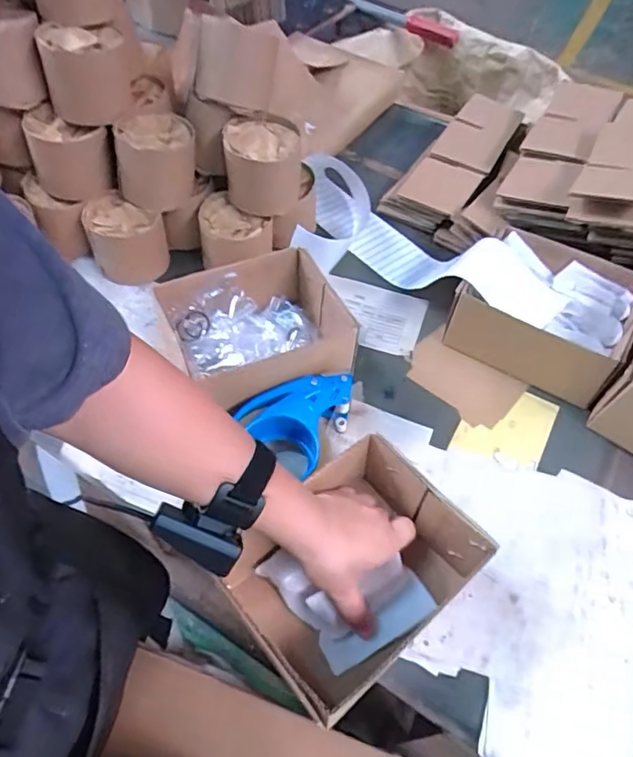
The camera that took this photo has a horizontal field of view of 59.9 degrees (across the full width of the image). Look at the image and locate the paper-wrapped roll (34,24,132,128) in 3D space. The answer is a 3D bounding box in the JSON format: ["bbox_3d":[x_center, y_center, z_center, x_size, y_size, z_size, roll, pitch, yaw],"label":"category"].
[{"bbox_3d":[-0.269,-0.358,0.650,0.093,0.076,0.090,-12,57,-12],"label":"paper-wrapped roll"}]

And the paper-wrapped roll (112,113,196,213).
[{"bbox_3d":[-0.200,-0.271,0.689,0.097,0.088,0.089,2,55,-3],"label":"paper-wrapped roll"}]

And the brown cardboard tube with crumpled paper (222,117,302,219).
[{"bbox_3d":[-0.067,-0.263,0.693,0.094,0.092,0.082,3,55,-2],"label":"brown cardboard tube with crumpled paper"}]

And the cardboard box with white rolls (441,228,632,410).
[{"bbox_3d":[0.271,-0.083,0.671,0.197,0.080,0.164,26,57,12],"label":"cardboard box with white rolls"}]

